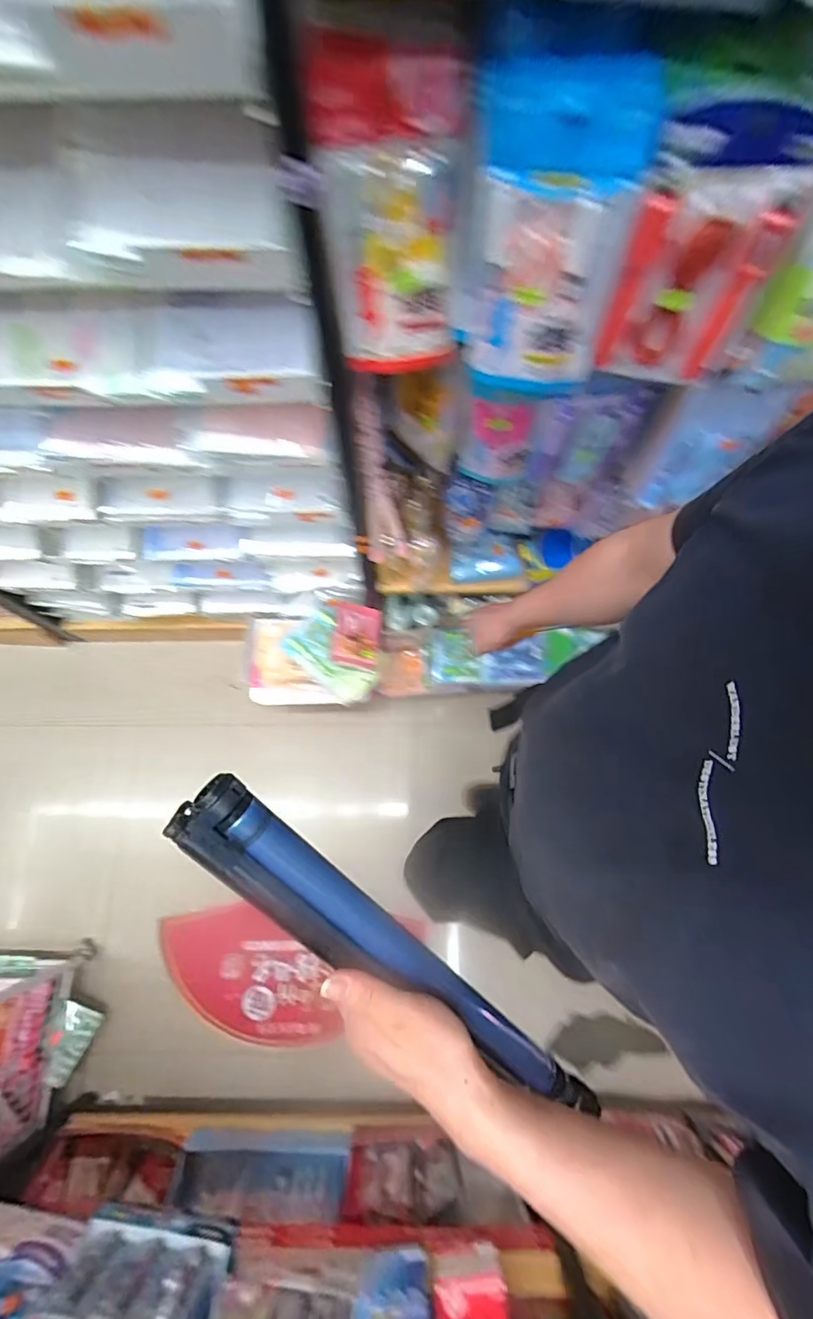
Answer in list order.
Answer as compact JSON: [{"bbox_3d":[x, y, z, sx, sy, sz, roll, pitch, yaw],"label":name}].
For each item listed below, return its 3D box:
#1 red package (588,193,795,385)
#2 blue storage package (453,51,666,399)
[{"bbox_3d":[0.312,-0.409,0.579,0.150,0.175,0.050,7,73,2],"label":"red package"},{"bbox_3d":[0.149,-0.454,0.567,0.173,0.263,0.122,2,72,1],"label":"blue storage package"}]

